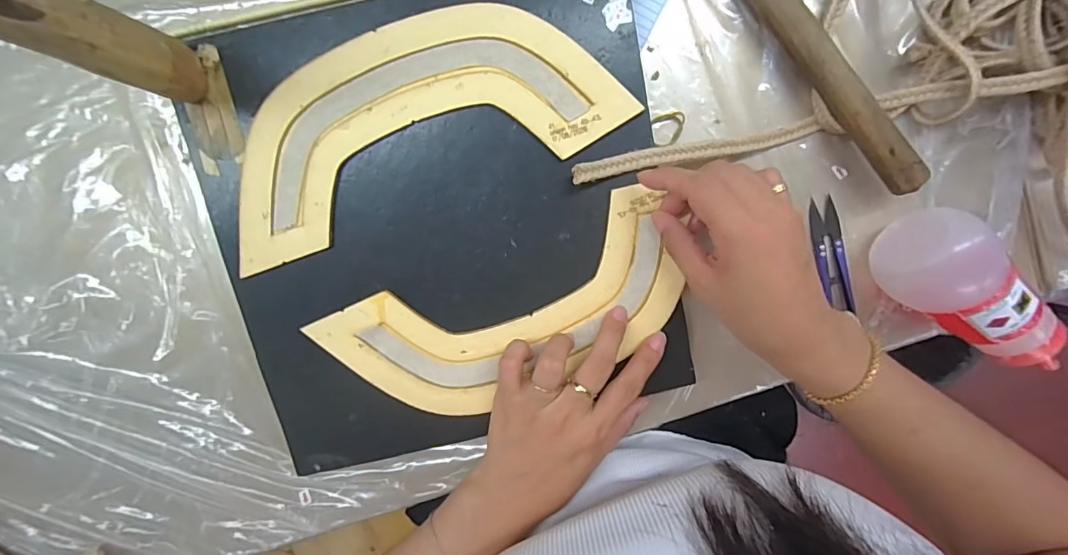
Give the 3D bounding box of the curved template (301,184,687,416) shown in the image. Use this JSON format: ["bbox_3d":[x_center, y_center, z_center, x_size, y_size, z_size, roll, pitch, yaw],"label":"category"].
[{"bbox_3d":[-0.021,0.030,0.322,0.242,0.007,0.106,-19,99,2],"label":"curved template"}]

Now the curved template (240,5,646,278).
[{"bbox_3d":[-0.081,-0.104,0.302,0.269,0.006,0.116,-19,99,3],"label":"curved template"}]

